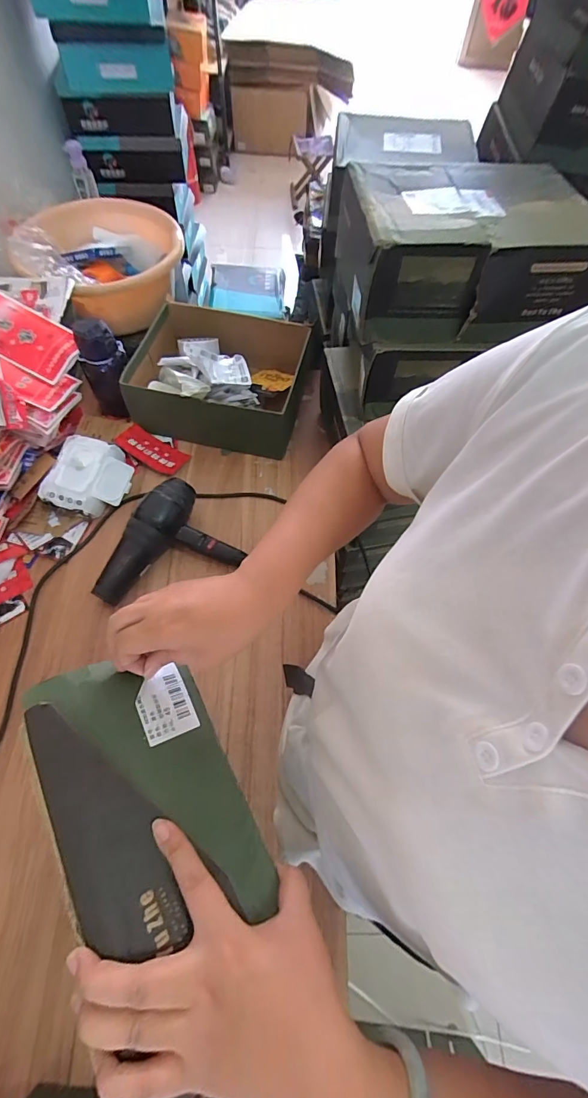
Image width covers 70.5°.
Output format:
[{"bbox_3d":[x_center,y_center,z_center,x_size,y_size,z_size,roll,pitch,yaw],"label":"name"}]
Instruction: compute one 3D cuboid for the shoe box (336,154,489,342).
[{"bbox_3d":[0.156,-0.439,0.604,0.157,0.124,0.254,-3,63,-4],"label":"shoe box"}]

